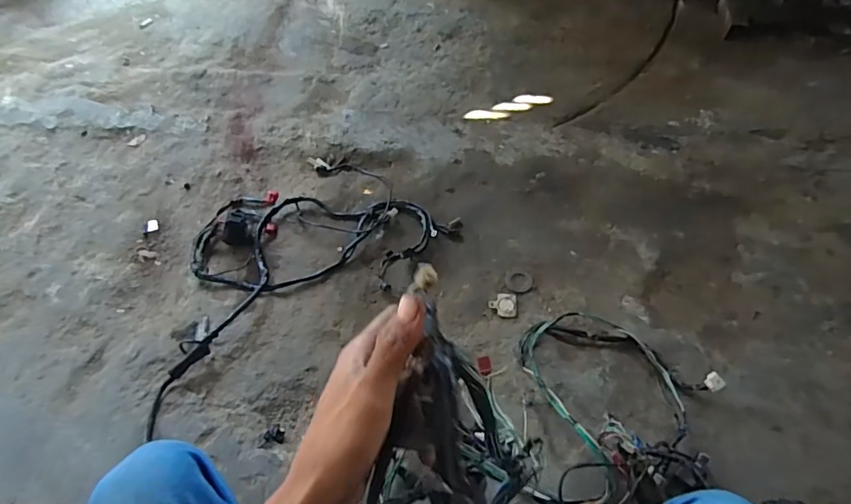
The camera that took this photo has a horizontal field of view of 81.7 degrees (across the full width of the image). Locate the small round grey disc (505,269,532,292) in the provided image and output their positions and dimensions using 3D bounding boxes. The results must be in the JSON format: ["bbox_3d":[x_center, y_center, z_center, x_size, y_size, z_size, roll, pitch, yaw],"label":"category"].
[{"bbox_3d":[0.192,0.058,1.006,0.052,0.004,0.053,-1,55,1],"label":"small round grey disc"}]

